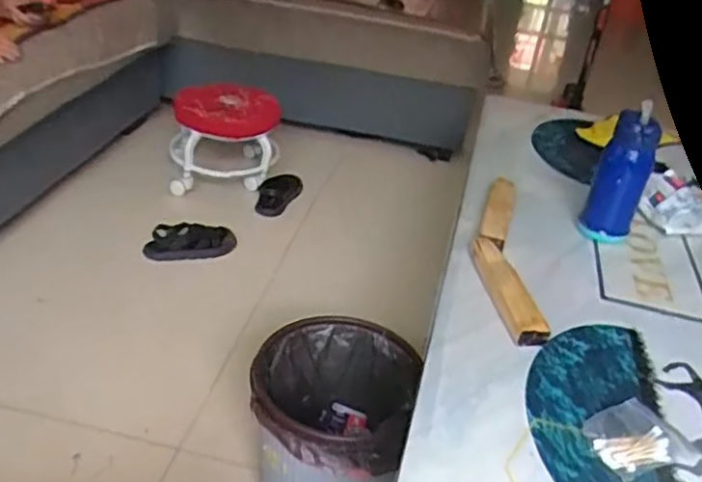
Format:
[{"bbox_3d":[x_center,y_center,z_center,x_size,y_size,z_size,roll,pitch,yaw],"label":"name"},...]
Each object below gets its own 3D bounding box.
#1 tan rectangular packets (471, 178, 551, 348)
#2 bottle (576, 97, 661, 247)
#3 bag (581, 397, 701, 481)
[{"bbox_3d":[0.223,0.006,0.999,0.085,0.035,0.424,9,32,0],"label":"tan rectangular packets"},{"bbox_3d":[0.419,-0.096,1.056,0.073,0.207,0.071,-14,38,-31],"label":"bottle"},{"bbox_3d":[0.303,0.210,0.710,0.108,0.020,0.083,-4,34,-20],"label":"bag"}]

